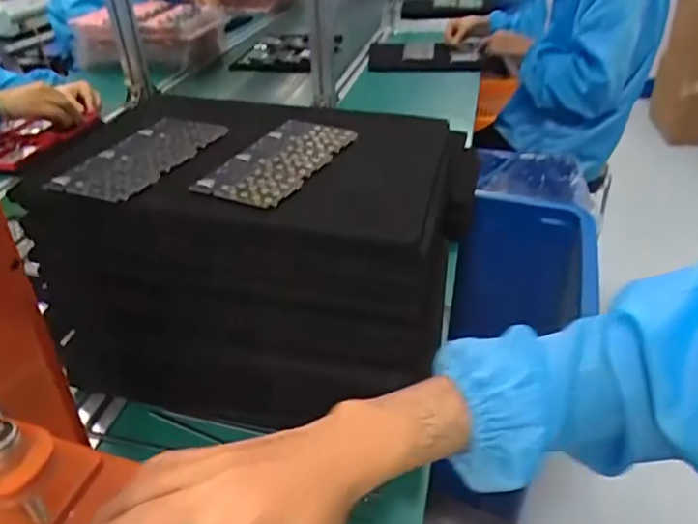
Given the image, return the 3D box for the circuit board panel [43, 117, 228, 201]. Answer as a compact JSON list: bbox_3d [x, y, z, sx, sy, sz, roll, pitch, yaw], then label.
[{"bbox_3d":[-0.189,-0.098,0.522,0.083,0.008,0.160,11,36,17],"label":"circuit board panel"}]

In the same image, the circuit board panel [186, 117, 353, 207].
[{"bbox_3d":[-0.062,-0.094,0.512,0.083,0.010,0.160,13,37,20],"label":"circuit board panel"}]

